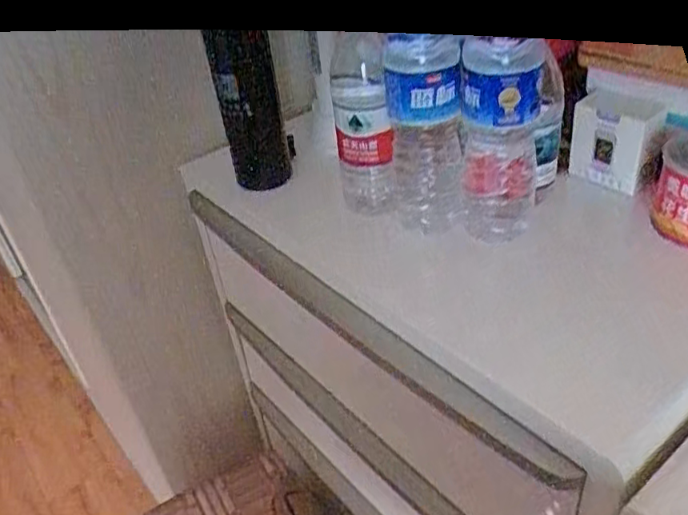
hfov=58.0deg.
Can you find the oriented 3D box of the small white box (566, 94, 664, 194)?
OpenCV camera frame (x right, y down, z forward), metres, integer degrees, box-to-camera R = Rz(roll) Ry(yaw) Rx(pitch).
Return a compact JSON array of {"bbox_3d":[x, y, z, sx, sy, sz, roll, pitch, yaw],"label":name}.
[{"bbox_3d":[0.239,-0.106,0.566,0.025,0.079,0.066,-32,43,-29],"label":"small white box"}]

